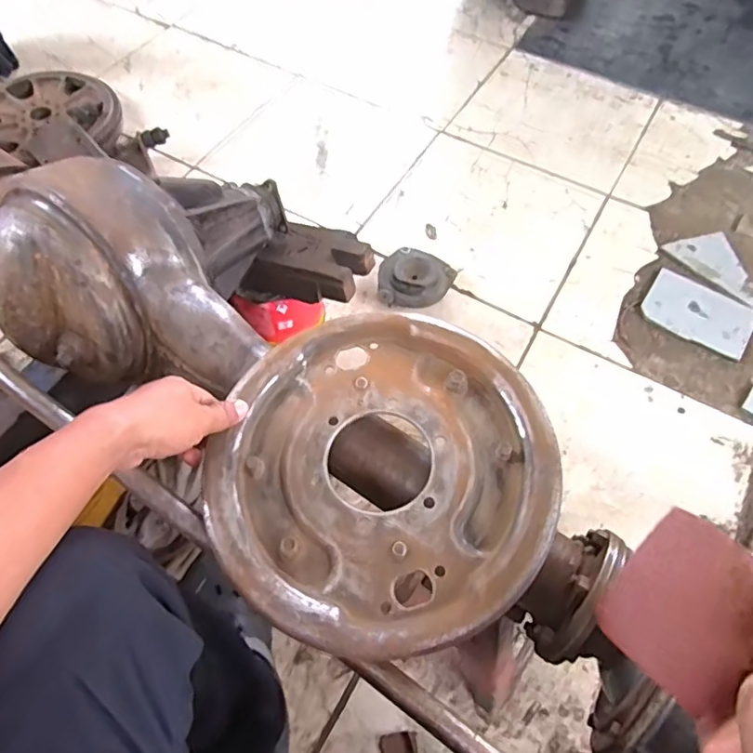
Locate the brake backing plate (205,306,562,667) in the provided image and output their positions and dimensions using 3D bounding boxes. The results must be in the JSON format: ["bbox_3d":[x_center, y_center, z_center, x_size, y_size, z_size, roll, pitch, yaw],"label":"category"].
[{"bbox_3d":[0.002,0.073,0.475,0.281,0.034,0.299,1,62,-1],"label":"brake backing plate"}]

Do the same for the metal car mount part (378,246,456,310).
[{"bbox_3d":[0.063,-0.175,1.014,0.128,0.044,0.132,1,62,-1],"label":"metal car mount part"}]

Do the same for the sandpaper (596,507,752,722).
[{"bbox_3d":[0.197,0.144,0.344,0.099,0.008,0.082,-49,49,-5],"label":"sandpaper"}]

